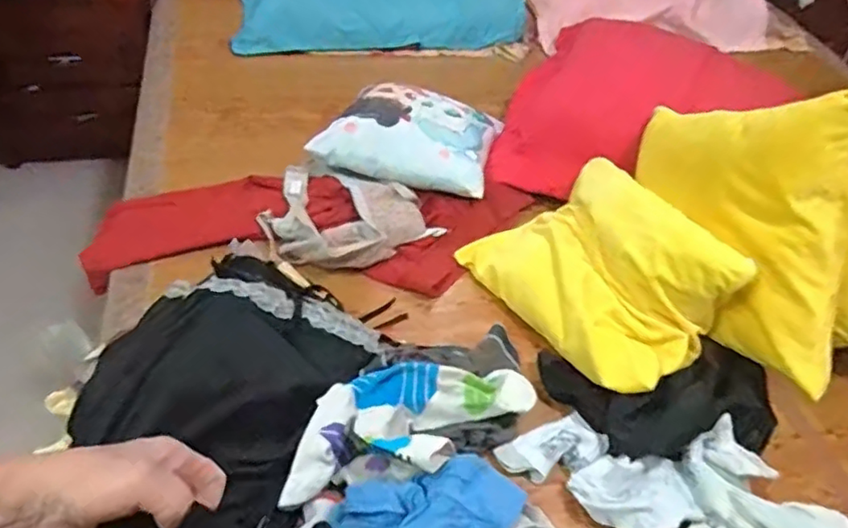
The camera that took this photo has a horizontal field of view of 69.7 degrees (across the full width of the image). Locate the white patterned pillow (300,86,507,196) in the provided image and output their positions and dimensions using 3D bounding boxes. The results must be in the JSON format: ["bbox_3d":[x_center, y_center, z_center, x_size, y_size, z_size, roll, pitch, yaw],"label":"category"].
[{"bbox_3d":[-0.022,-0.233,1.092,0.297,0.083,0.253,13,45,6],"label":"white patterned pillow"}]

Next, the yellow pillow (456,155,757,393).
[{"bbox_3d":[0.256,-0.014,0.861,0.239,0.153,0.342,-22,51,-26],"label":"yellow pillow"}]

